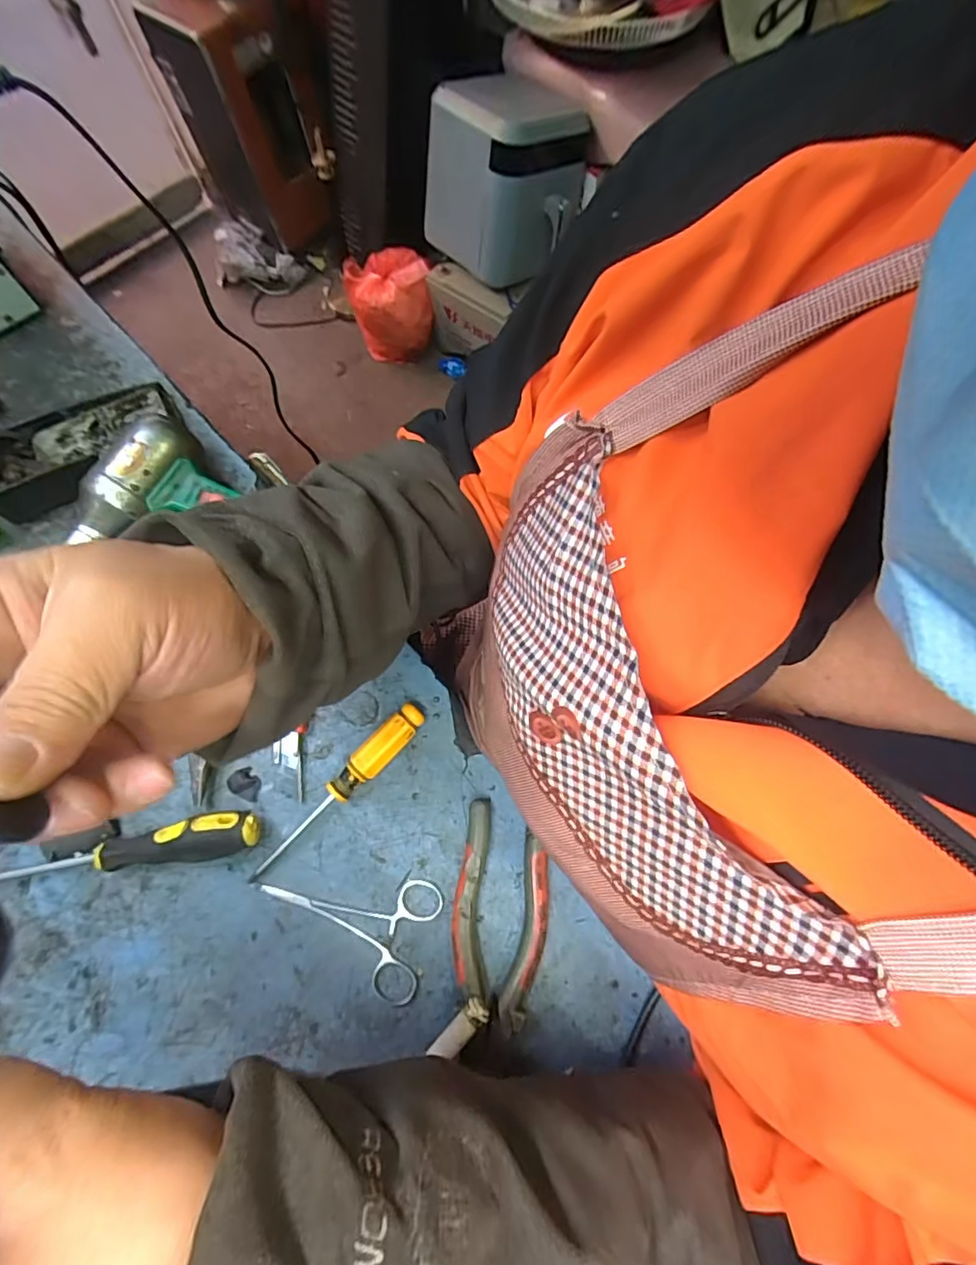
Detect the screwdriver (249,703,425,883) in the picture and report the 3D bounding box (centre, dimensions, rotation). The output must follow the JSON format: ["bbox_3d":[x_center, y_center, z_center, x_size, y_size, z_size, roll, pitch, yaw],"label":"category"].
[{"bbox_3d":[-0.101,0.108,0.371,0.018,0.021,0.150,42,76,16],"label":"screwdriver"}]

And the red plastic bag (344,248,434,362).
[{"bbox_3d":[-0.267,-0.895,1.508,0.231,0.214,0.173,-3,69,1],"label":"red plastic bag"}]

